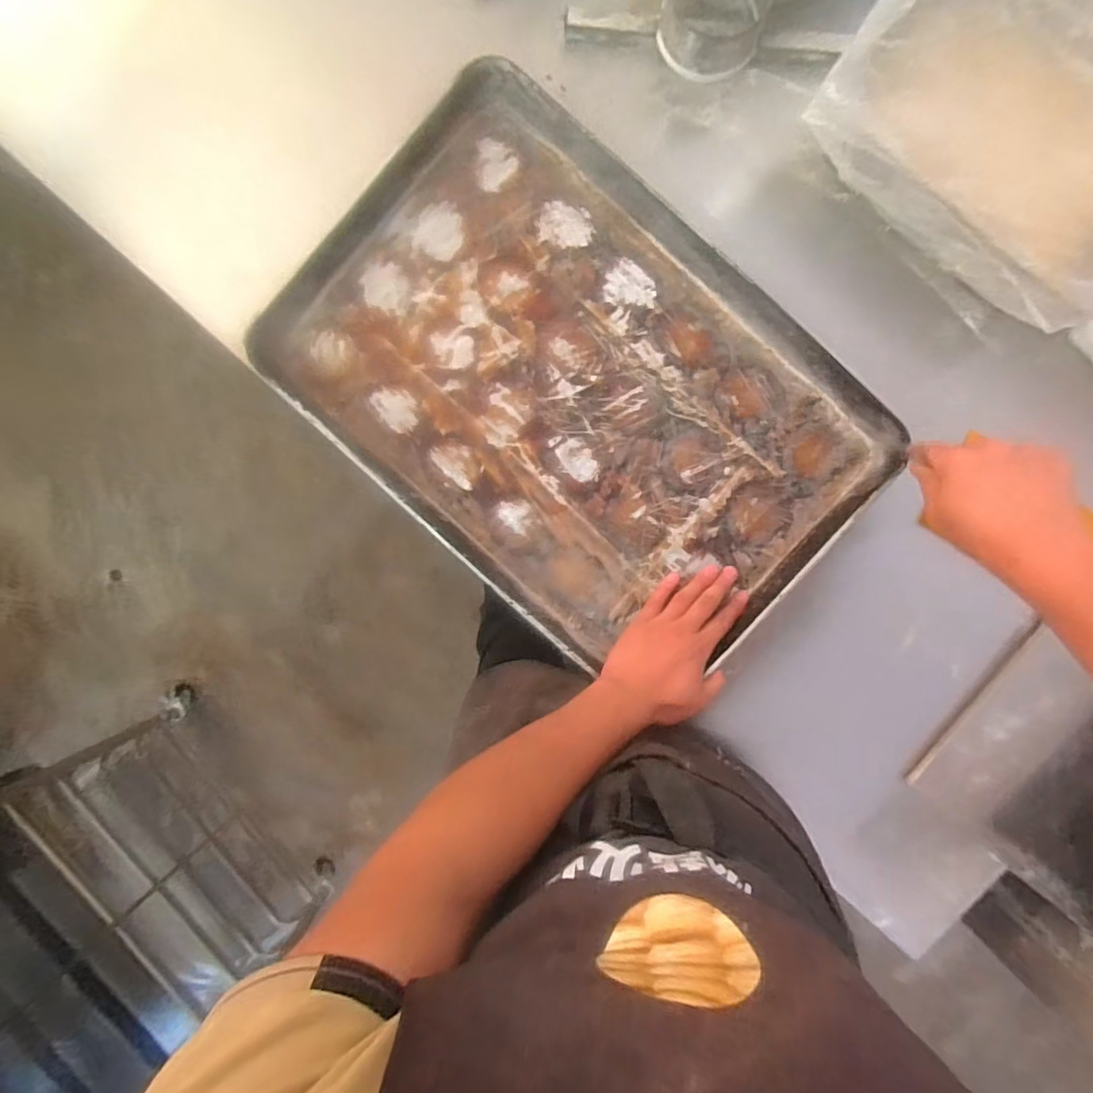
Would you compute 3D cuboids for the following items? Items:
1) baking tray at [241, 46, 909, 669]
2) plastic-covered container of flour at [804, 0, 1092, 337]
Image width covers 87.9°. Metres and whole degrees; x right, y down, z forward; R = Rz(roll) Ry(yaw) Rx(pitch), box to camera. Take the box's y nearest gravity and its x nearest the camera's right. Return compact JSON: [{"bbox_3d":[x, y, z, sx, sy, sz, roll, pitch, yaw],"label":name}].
[{"bbox_3d":[0.025,-0.164,0.610,0.607,0.048,0.408,43,94,0],"label":"baking tray"},{"bbox_3d":[0.454,-0.410,0.550,0.344,0.101,0.261,41,94,0],"label":"plastic-covered container of flour"}]

